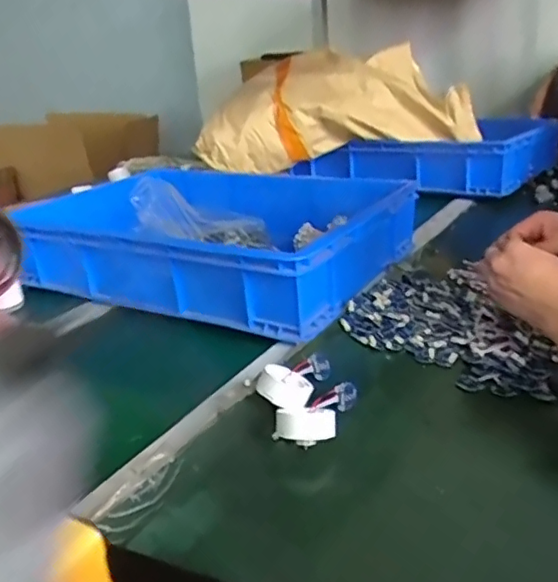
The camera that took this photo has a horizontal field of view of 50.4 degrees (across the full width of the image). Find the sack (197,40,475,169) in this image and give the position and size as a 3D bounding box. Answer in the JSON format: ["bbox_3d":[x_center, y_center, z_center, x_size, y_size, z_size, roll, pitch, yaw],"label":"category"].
[{"bbox_3d":[0.139,-0.456,1.497,0.660,0.244,0.261,-3,23,1],"label":"sack"}]

